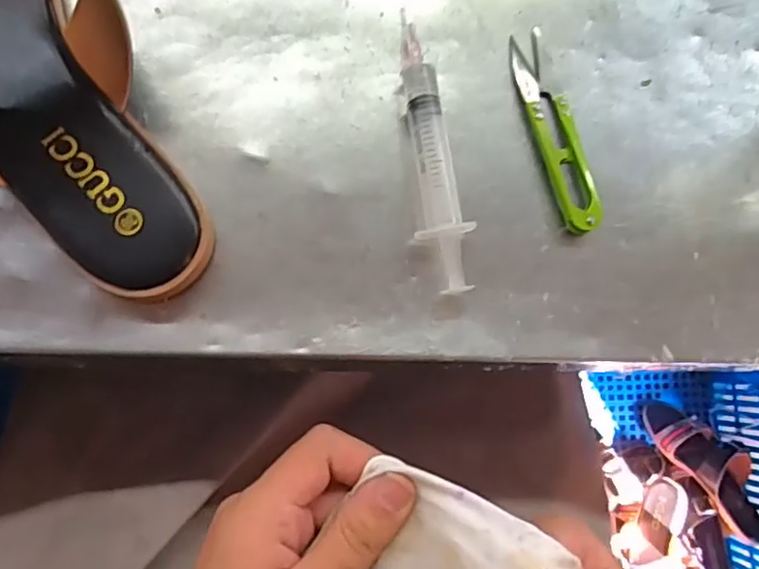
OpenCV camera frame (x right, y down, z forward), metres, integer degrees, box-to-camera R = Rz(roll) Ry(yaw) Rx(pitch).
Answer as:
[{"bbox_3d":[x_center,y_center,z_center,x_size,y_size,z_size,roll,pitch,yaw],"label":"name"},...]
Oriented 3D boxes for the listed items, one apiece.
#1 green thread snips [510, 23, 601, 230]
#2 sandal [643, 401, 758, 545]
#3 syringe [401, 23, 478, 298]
[{"bbox_3d":[0.086,-0.075,0.289,0.022,0.009,0.102,-16,84,-9],"label":"green thread snips"},{"bbox_3d":[0.544,0.295,0.969,0.102,0.085,0.250,-34,66,-4],"label":"sandal"},{"bbox_3d":[0.026,-0.058,0.276,0.021,0.018,0.124,-6,83,-8],"label":"syringe"}]

